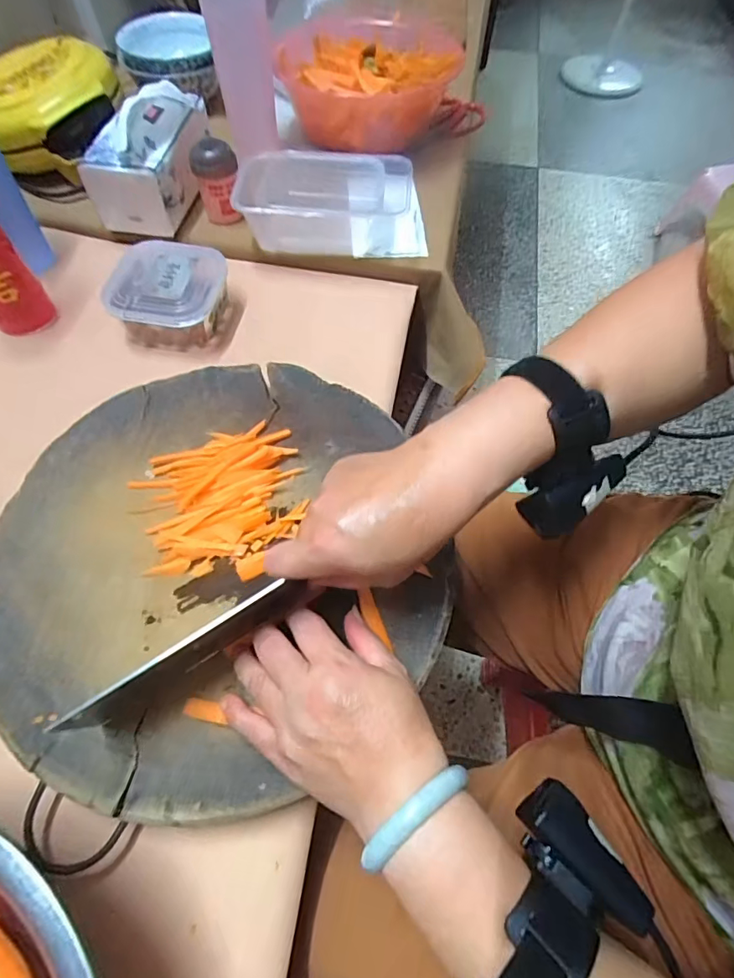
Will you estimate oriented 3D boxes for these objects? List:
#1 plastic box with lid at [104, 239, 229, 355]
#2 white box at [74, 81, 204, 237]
[{"bbox_3d":[-0.212,-0.203,0.524,0.108,0.064,0.106,3,60,0],"label":"plastic box with lid"},{"bbox_3d":[-0.254,-0.394,0.569,0.093,0.116,0.147,8,60,3],"label":"white box"}]

